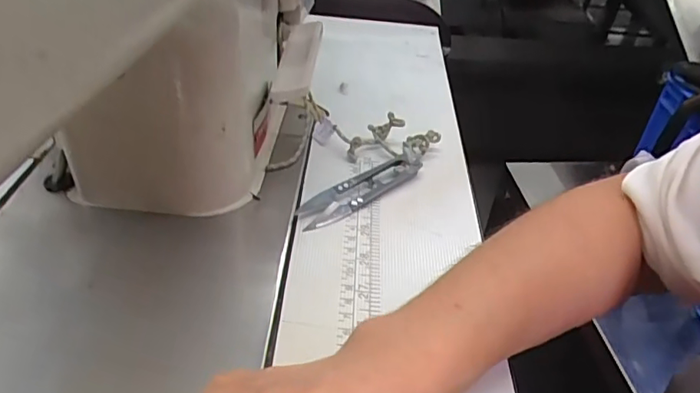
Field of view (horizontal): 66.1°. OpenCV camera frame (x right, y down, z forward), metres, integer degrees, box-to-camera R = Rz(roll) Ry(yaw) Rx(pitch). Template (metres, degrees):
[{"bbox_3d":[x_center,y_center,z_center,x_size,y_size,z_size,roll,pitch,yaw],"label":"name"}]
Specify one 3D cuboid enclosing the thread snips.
[{"bbox_3d":[0.007,-0.006,0.367,0.098,0.012,0.025,-27,49,-34],"label":"thread snips"}]

